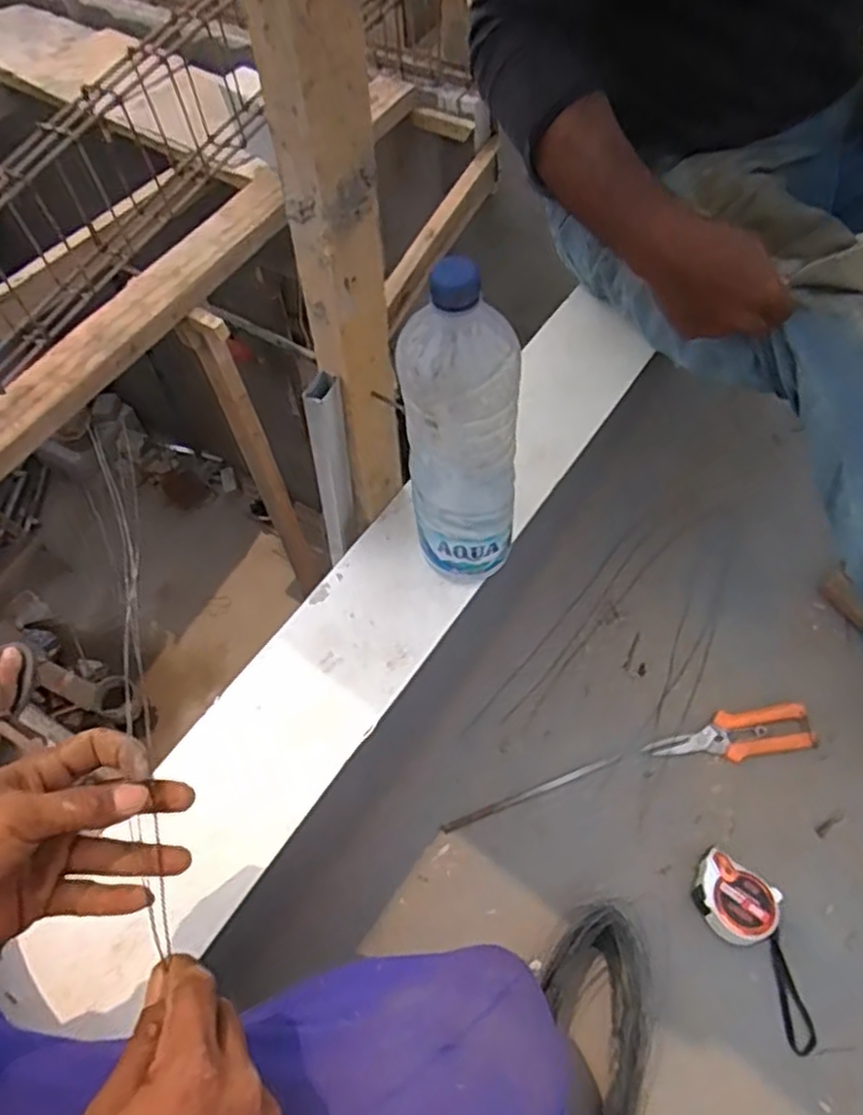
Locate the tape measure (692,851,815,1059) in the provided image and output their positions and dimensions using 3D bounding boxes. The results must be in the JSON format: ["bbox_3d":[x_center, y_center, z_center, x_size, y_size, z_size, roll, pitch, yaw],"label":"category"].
[{"bbox_3d":[0.317,0.368,0.693,0.074,0.043,0.176,-25,74,-12],"label":"tape measure"}]

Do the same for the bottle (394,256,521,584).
[{"bbox_3d":[0.024,-0.087,0.559,0.081,0.290,0.068,-17,59,-8],"label":"bottle"}]

